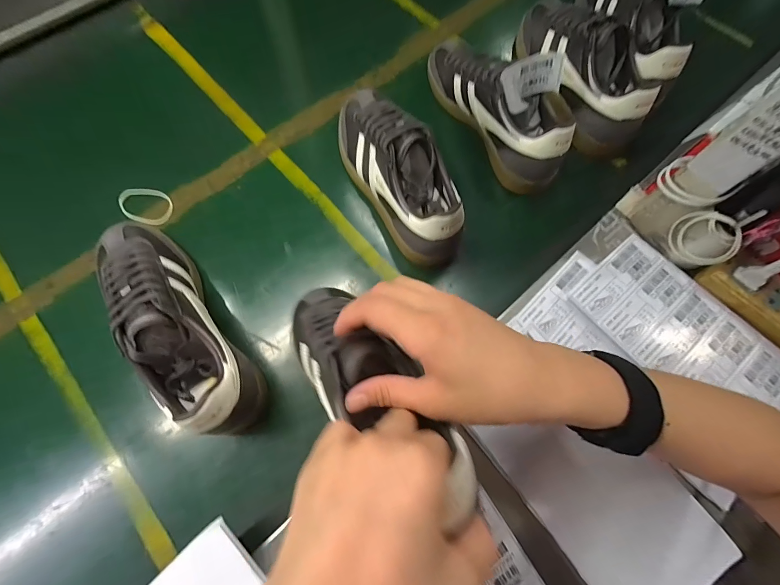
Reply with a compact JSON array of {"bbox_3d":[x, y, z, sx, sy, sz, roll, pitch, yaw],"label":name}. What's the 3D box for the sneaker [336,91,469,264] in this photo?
[{"bbox_3d":[0.005,-0.149,0.415,0.077,0.096,0.254,-26,74,-8],"label":"sneaker"}]

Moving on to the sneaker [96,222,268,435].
[{"bbox_3d":[-0.220,0.028,0.347,0.076,0.103,0.253,-36,75,-11],"label":"sneaker"}]

